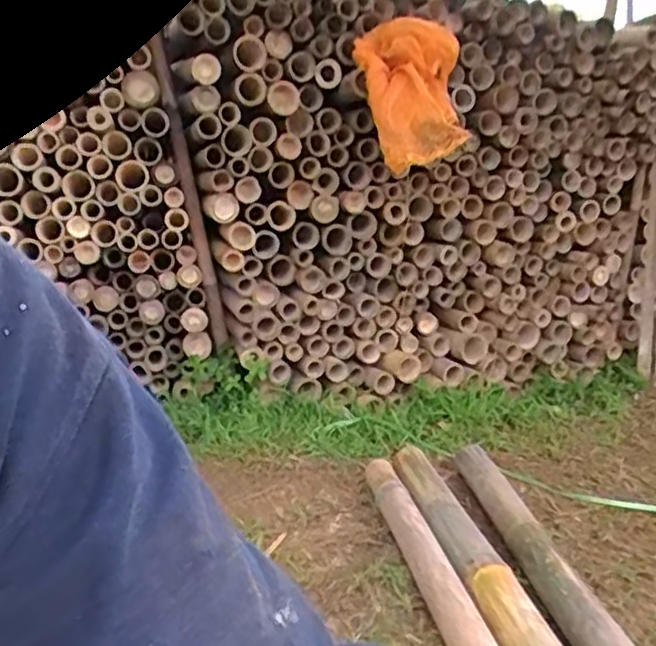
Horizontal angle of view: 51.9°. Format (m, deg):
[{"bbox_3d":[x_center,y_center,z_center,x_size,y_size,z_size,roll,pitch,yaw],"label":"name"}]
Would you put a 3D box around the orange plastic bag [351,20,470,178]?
[{"bbox_3d":[0.217,-0.581,1.703,0.229,0.342,0.186,-4,11,-18],"label":"orange plastic bag"}]

